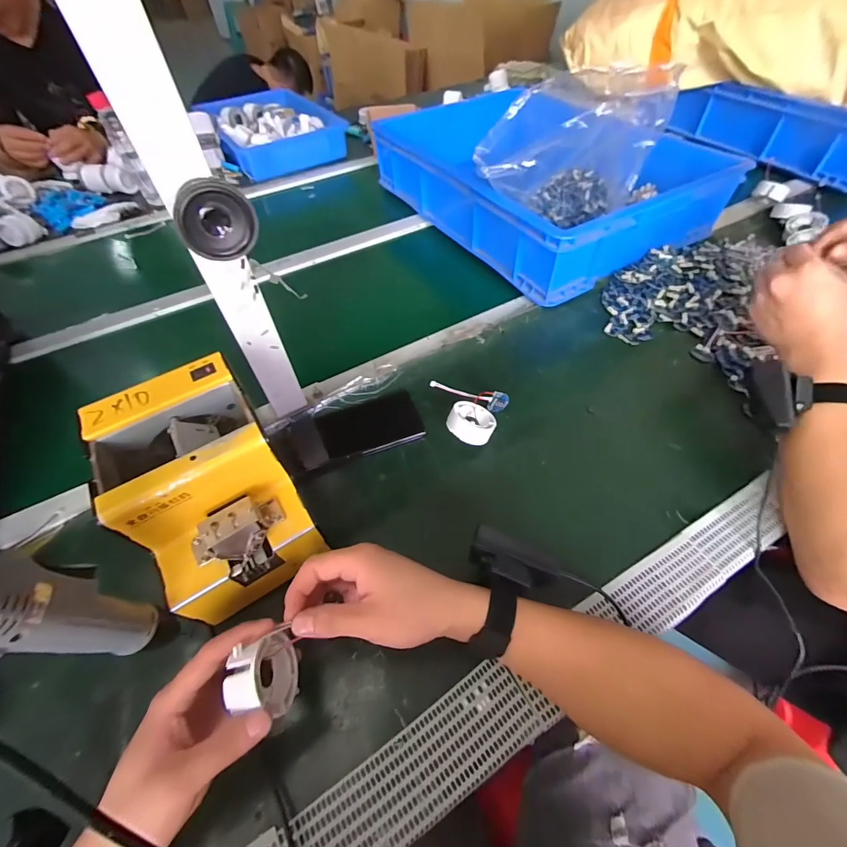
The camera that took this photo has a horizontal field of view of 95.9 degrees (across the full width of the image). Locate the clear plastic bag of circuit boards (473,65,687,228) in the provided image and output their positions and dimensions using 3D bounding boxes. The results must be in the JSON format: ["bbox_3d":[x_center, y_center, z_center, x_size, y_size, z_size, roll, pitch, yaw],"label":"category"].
[{"bbox_3d":[0.213,-0.422,0.622,0.236,0.213,0.196,5,55,7],"label":"clear plastic bag of circuit boards"}]

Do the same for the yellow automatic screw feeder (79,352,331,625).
[{"bbox_3d":[-0.189,0.060,0.349,0.122,0.135,0.172,-29,58,-17],"label":"yellow automatic screw feeder"}]

